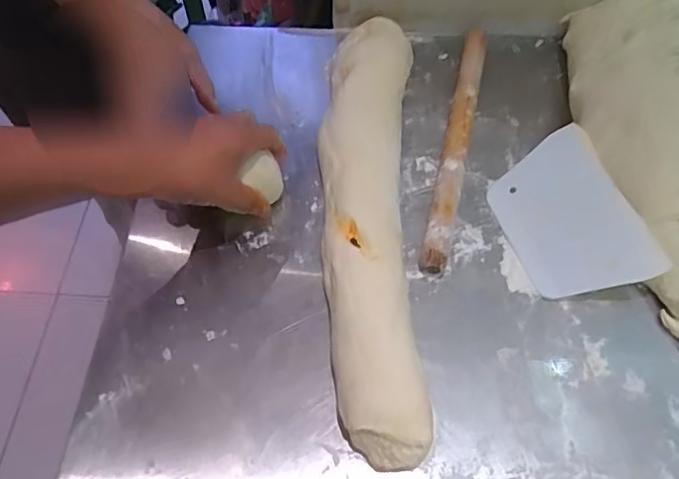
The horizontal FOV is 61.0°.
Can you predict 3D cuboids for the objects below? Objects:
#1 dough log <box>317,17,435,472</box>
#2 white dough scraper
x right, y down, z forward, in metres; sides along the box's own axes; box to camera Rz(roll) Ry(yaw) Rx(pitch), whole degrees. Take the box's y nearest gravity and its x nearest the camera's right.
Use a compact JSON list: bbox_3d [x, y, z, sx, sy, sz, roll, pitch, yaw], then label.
[{"bbox_3d":[0.024,-0.023,0.493,0.079,0.081,0.412,0,58,2],"label":"dough log"},{"bbox_3d":[0.191,-0.017,0.486,0.096,0.007,0.140,-30,64,15],"label":"white dough scraper"}]

